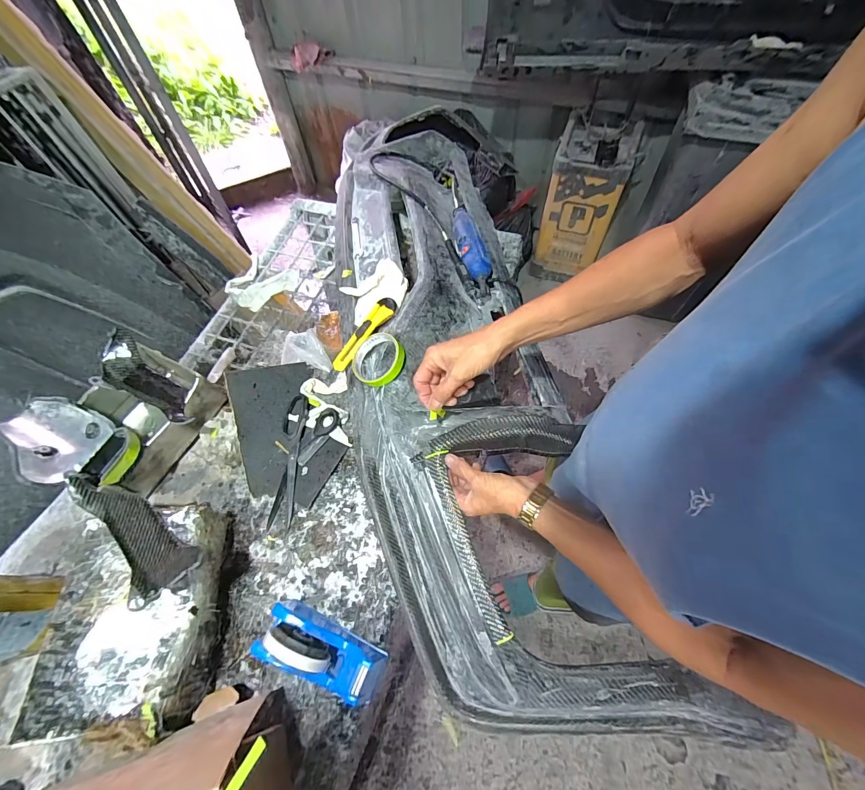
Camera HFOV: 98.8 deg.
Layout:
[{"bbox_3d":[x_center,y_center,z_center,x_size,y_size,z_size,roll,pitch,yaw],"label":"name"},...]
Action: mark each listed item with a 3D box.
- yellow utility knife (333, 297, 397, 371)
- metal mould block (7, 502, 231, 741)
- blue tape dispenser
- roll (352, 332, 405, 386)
[{"bbox_3d":[-0.110,-0.100,0.600,0.033,0.012,0.143,34,82,21],"label":"yellow utility knife"},{"bbox_3d":[-0.379,0.283,0.499,0.163,0.115,0.262,-7,58,-1],"label":"metal mould block"},{"bbox_3d":[-0.145,0.325,0.472,0.164,0.107,0.058,20,61,15],"label":"blue tape dispenser"},{"bbox_3d":[-0.084,-0.056,0.566,0.089,0.014,0.084,-8,66,19],"label":"roll"}]

